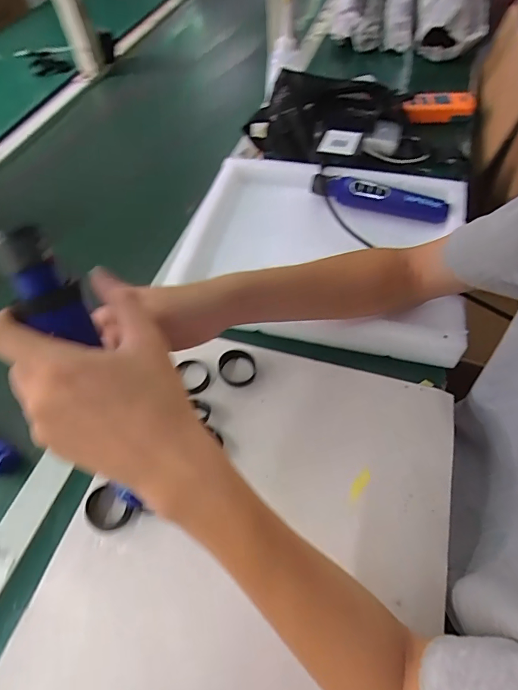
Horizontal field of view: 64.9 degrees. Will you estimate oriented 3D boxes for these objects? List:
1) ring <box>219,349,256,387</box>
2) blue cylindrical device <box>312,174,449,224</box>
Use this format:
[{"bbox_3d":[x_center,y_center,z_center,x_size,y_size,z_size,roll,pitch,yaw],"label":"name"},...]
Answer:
[{"bbox_3d":[-0.024,0.026,0.465,0.040,0.015,0.042,-2,56,2],"label":"ring"},{"bbox_3d":[0.164,-0.207,0.570,0.188,0.029,0.035,19,59,16],"label":"blue cylindrical device"}]

